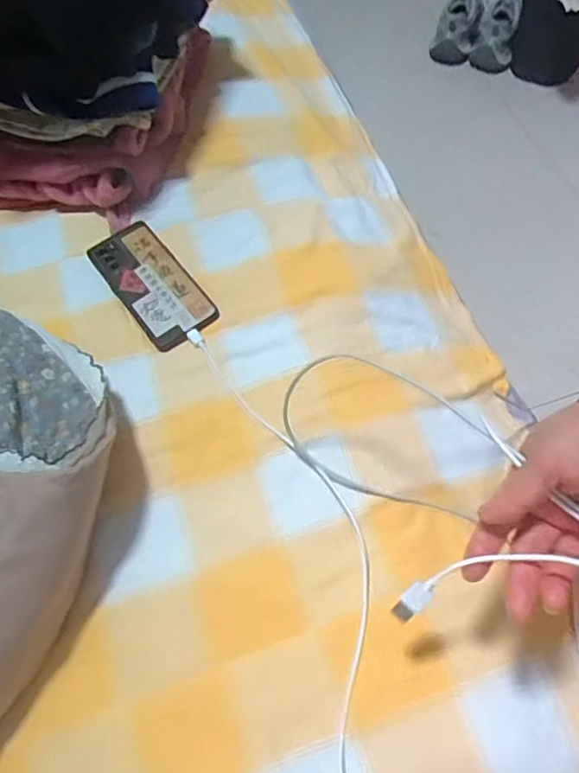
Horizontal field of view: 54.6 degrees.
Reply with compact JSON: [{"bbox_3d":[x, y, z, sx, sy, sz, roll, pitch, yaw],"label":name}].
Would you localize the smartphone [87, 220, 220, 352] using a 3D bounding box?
[{"bbox_3d":[-0.144,-0.108,0.586,0.074,0.012,0.152,-36,69,-9],"label":"smartphone"}]

